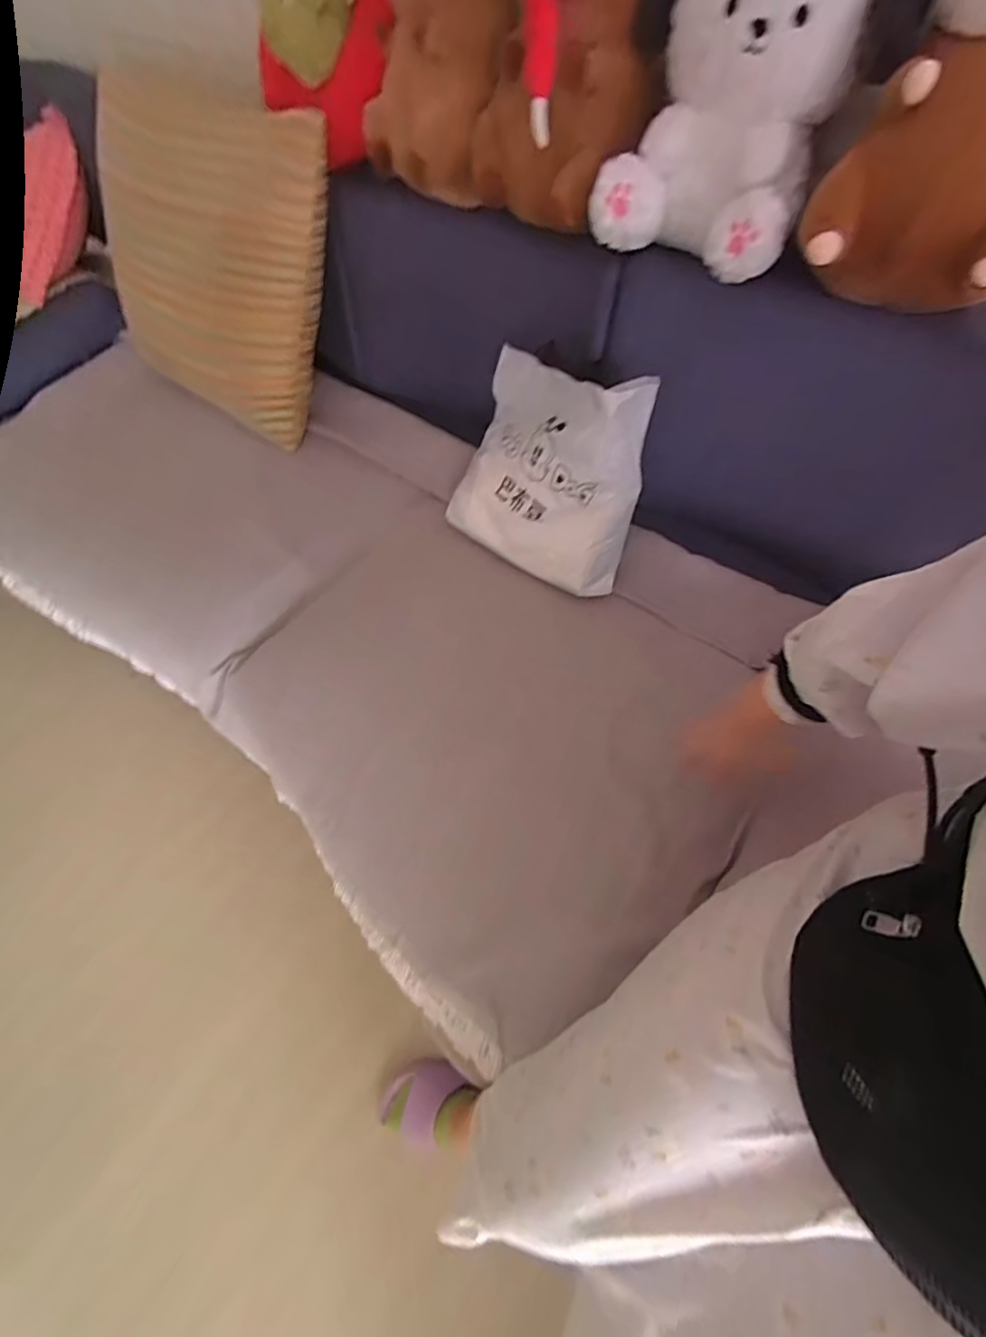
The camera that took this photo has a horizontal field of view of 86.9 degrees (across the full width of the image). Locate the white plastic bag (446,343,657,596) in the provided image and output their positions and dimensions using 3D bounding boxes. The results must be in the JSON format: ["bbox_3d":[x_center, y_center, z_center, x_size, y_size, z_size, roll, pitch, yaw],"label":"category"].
[{"bbox_3d":[0.056,-0.290,0.811,0.325,0.332,0.115,34,36,32],"label":"white plastic bag"}]

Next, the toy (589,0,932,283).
[{"bbox_3d":[0.237,-0.562,0.509,0.249,0.227,0.135,34,68,21],"label":"toy"}]

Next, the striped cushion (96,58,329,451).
[{"bbox_3d":[-0.497,-0.705,0.919,0.465,0.452,0.090,27,36,9],"label":"striped cushion"}]

